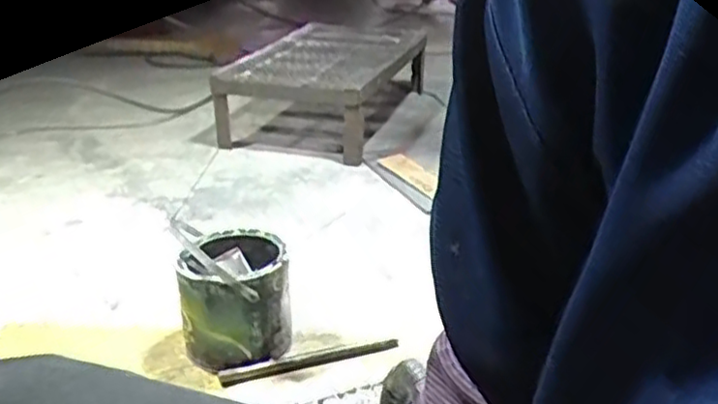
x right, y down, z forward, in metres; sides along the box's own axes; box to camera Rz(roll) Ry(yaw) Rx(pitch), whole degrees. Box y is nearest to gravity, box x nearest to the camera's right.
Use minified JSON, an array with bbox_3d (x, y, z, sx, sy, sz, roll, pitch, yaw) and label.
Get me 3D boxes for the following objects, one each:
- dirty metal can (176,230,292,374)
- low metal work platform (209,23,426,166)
[{"bbox_3d":[-0.180,0.146,1.040,0.150,0.154,0.152,-3,24,-8],"label":"dirty metal can"},{"bbox_3d":[-0.068,-0.304,1.862,0.390,0.209,0.670,7,24,15],"label":"low metal work platform"}]

